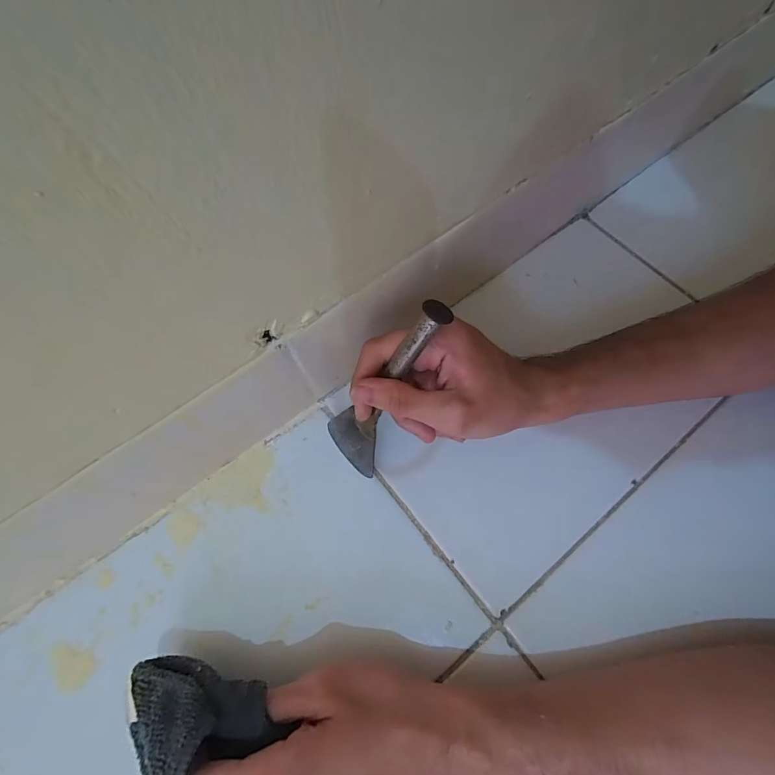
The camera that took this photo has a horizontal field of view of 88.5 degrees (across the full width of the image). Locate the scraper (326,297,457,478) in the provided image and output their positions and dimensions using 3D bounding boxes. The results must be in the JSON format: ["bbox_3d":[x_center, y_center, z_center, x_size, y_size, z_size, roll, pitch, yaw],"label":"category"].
[{"bbox_3d":[-0.002,0.005,0.257,0.017,0.143,0.047,-26,66,-43],"label":"scraper"}]

